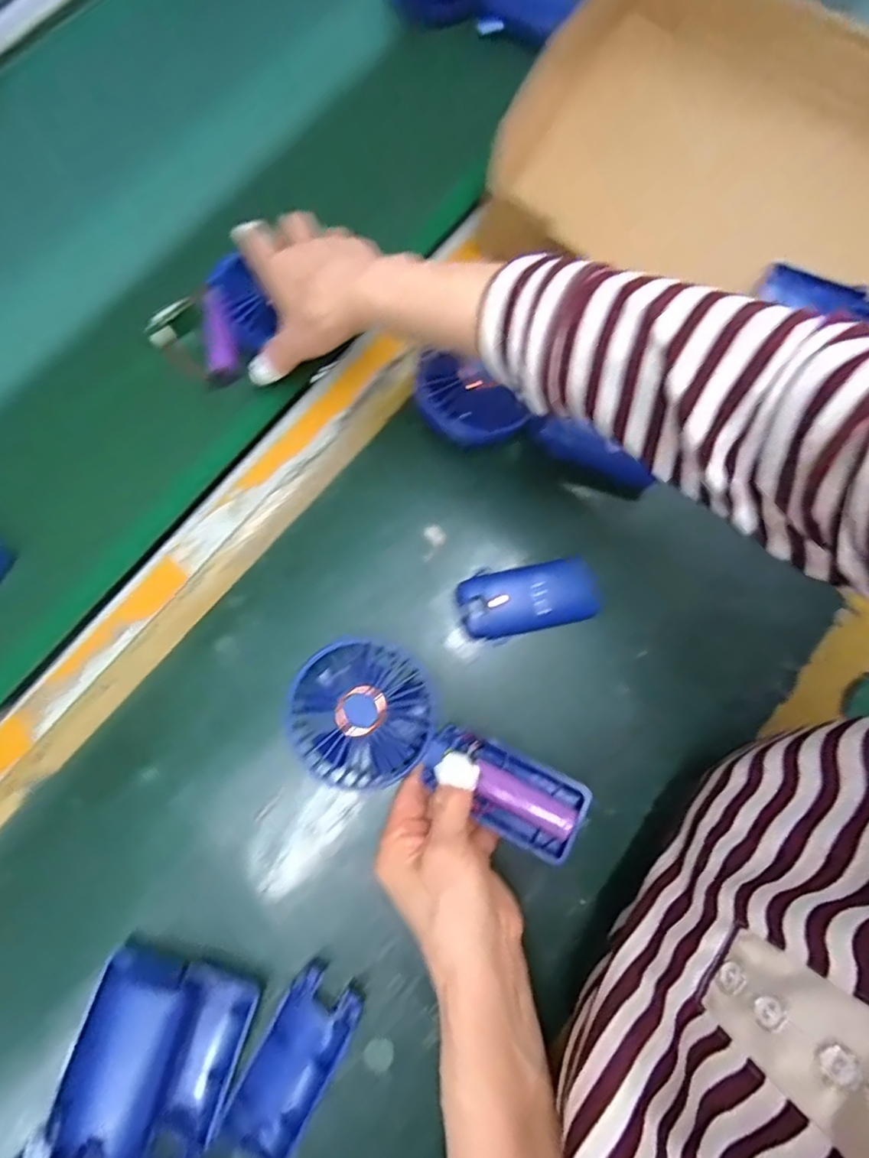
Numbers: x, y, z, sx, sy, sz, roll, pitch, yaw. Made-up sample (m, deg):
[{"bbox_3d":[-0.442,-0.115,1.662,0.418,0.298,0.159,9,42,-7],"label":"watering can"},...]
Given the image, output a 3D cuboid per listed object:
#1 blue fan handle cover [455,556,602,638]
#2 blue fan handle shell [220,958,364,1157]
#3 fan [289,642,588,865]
[{"bbox_3d":[0.063,0.014,0.398,0.092,0.026,0.045,-10,76,-4],"label":"blue fan handle cover"},{"bbox_3d":[-0.078,0.272,0.329,0.043,0.011,0.095,27,77,5],"label":"blue fan handle shell"},{"bbox_3d":[0.000,0.103,0.347,0.178,0.027,0.079,29,74,3],"label":"fan"}]

